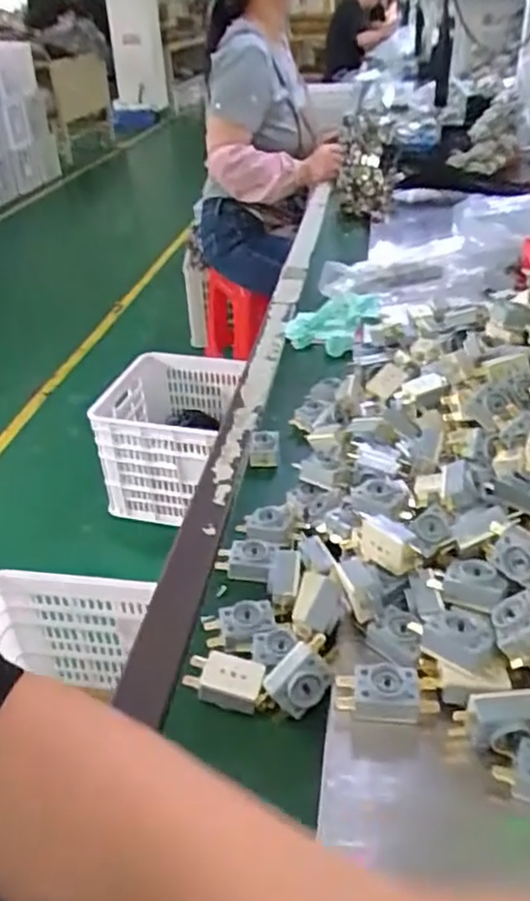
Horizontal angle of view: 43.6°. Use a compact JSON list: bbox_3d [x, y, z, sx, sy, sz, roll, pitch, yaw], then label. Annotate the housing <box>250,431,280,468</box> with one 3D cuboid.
[{"bbox_3d":[0.000,-0.001,0.646,0.028,0.022,0.033,1,34,6],"label":"housing"}]

